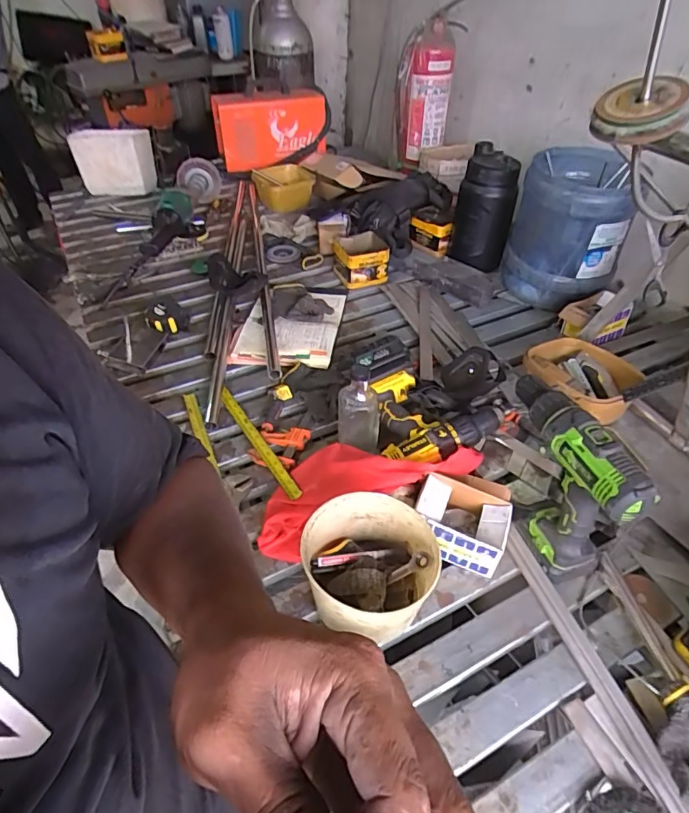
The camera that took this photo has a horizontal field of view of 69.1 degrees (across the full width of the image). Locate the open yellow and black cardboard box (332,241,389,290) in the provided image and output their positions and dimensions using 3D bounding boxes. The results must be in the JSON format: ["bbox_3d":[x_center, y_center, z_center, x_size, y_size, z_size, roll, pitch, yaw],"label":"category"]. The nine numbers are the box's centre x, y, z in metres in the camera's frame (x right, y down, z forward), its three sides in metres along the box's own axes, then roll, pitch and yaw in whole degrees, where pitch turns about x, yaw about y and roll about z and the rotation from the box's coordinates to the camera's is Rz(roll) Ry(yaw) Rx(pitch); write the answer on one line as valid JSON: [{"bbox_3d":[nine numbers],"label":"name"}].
[{"bbox_3d":[0.041,-0.369,1.272,0.108,0.094,0.123,-17,46,-17],"label":"open yellow and black cardboard box"}]

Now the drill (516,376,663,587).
[{"bbox_3d":[0.288,0.103,0.671,0.068,0.235,0.222,-9,44,-10],"label":"drill"}]

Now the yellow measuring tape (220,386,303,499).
[{"bbox_3d":[-0.152,0.057,0.863,0.021,0.007,0.306,-39,48,-6],"label":"yellow measuring tape"}]

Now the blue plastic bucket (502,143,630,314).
[{"bbox_3d":[0.503,-0.392,1.146,0.229,0.304,0.249,16,46,15],"label":"blue plastic bucket"}]

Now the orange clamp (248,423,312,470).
[{"bbox_3d":[-0.114,0.070,0.859,0.086,0.024,0.087,11,45,11],"label":"orange clamp"}]

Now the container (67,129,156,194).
[{"bbox_3d":[-0.729,-0.770,1.576,0.239,0.157,0.095,-5,44,-6],"label":"container"}]

